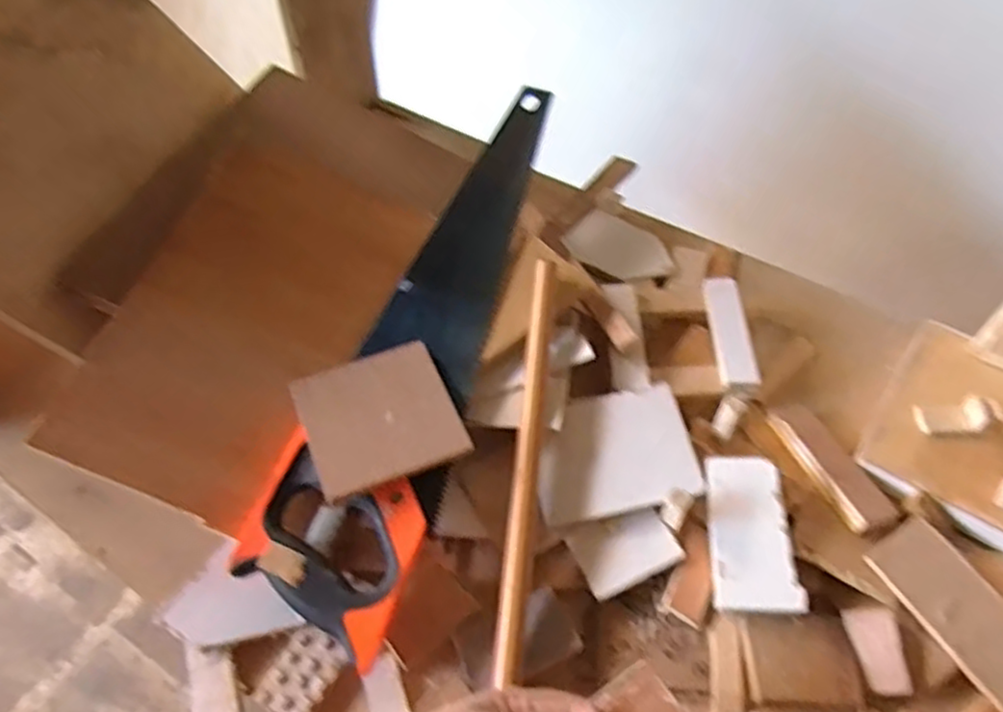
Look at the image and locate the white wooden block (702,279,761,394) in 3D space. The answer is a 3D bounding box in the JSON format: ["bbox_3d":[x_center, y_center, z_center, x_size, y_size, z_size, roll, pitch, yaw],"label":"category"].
[{"bbox_3d":[0.185,-0.017,0.573,0.026,0.013,0.111,-2,54,3],"label":"white wooden block"}]

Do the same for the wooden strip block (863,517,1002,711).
[{"bbox_3d":[0.297,0.165,0.453,0.052,0.008,0.121,-28,57,-15],"label":"wooden strip block"}]

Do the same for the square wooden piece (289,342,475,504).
[{"bbox_3d":[-0.085,0.043,0.493,0.099,0.018,0.094,-22,55,-11],"label":"square wooden piece"}]

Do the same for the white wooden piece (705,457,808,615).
[{"bbox_3d":[0.167,0.118,0.477,0.053,0.006,0.100,-4,64,16],"label":"white wooden piece"}]

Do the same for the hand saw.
[{"bbox_3d":[-0.050,-0.039,0.557,0.112,0.023,0.499,17,62,6],"label":"hand saw"}]

